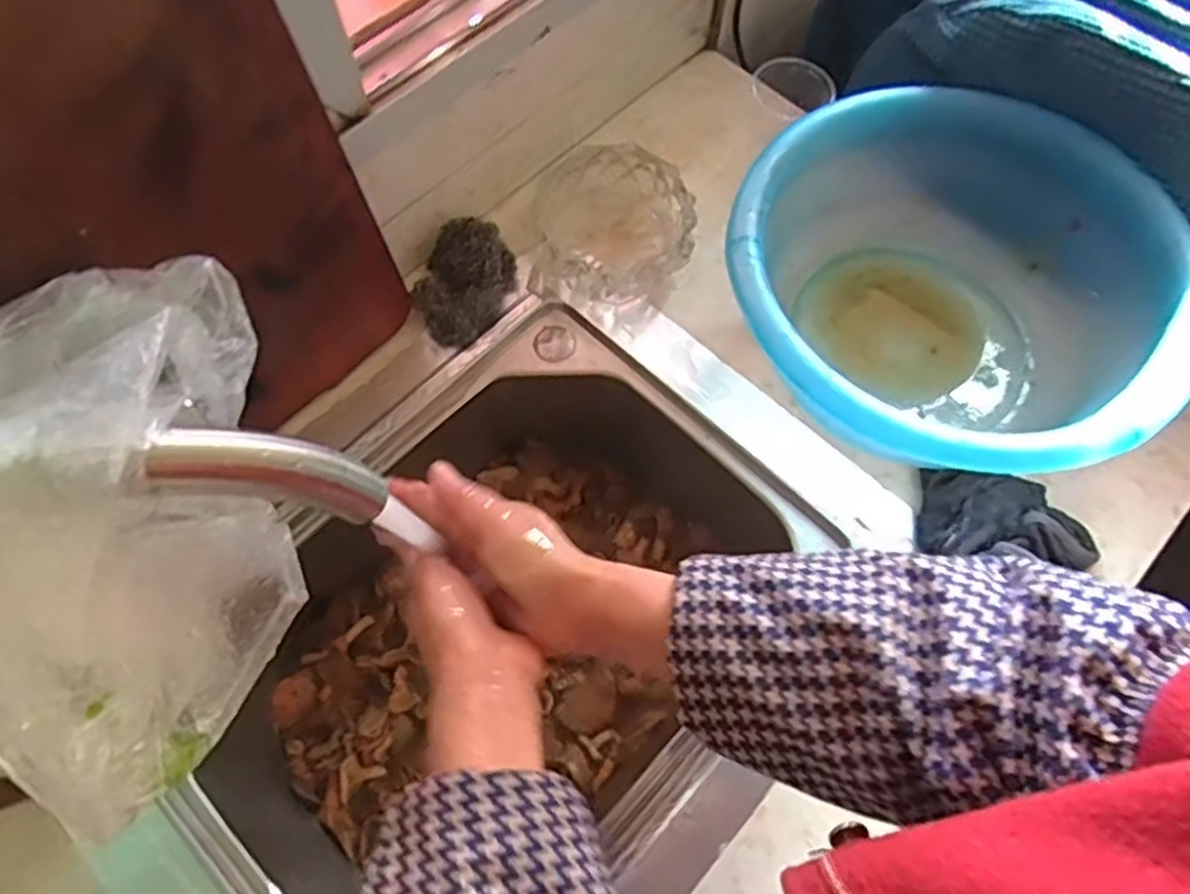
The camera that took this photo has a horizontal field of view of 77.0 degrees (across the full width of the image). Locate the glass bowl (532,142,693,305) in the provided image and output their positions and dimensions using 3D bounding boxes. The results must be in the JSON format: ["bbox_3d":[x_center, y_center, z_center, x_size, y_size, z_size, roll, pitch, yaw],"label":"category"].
[{"bbox_3d":[0.015,-0.185,0.637,0.130,0.057,0.135,0,67,-1],"label":"glass bowl"}]

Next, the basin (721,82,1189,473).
[{"bbox_3d":[0.249,-0.105,0.552,0.296,0.130,0.292,0,67,-1],"label":"basin"}]

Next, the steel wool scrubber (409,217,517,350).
[{"bbox_3d":[-0.110,-0.135,0.613,0.071,0.051,0.093,17,68,6],"label":"steel wool scrubber"}]

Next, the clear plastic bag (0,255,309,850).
[{"bbox_3d":[-0.183,0.024,0.273,0.127,0.142,0.205,5,67,1],"label":"clear plastic bag"}]

